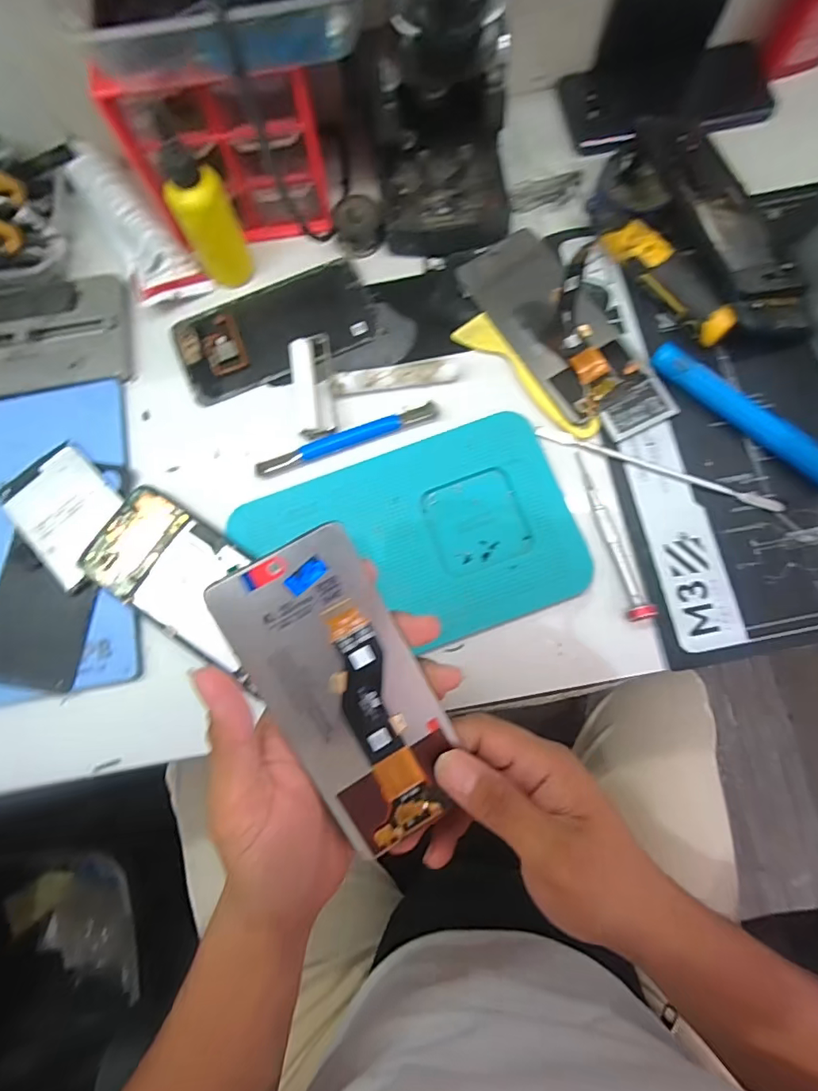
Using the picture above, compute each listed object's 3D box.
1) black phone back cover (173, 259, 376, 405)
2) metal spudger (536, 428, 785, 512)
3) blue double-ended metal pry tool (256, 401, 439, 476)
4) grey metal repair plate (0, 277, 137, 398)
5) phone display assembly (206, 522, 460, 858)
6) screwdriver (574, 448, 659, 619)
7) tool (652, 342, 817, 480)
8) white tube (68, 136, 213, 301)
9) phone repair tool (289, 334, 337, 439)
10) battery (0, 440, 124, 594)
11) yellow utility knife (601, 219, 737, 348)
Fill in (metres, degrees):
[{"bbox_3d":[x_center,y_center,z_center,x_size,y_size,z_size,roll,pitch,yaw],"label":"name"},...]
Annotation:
[{"bbox_3d":[-0.103,-0.165,0.384,0.146,0.012,0.072,-21,78,-3],"label":"black phone back cover"},{"bbox_3d":[0.171,-0.054,0.348,0.168,0.009,0.010,20,79,6],"label":"metal spudger"},{"bbox_3d":[-0.044,-0.077,0.360,0.135,0.004,0.013,-20,78,-3],"label":"blue double-ended metal pry tool"},{"bbox_3d":[-0.306,-0.156,0.380,0.183,0.014,0.089,-7,78,0],"label":"grey metal repair plate"},{"bbox_3d":[-0.027,0.072,0.241,0.068,0.004,0.154,-30,100,-11],"label":"phone display assembly"},{"bbox_3d":[0.138,-0.008,0.337,0.018,0.012,0.120,-15,78,-1],"label":"screwdriver"},{"bbox_3d":[0.245,-0.079,0.343,0.181,0.020,0.020,40,82,9],"label":"tool"},{"bbox_3d":[-0.214,-0.243,0.383,0.047,0.021,0.131,-37,93,-6],"label":"white tube"},{"bbox_3d":[-0.069,-0.115,0.363,0.028,0.011,0.074,-6,78,0],"label":"phone repair tool"},{"bbox_3d":[-0.239,-0.023,0.349,0.068,0.006,0.091,-44,80,-7],"label":"battery"},{"bbox_3d":[0.187,-0.190,0.363,0.025,0.027,0.109,-40,80,-7],"label":"yellow utility knife"}]

